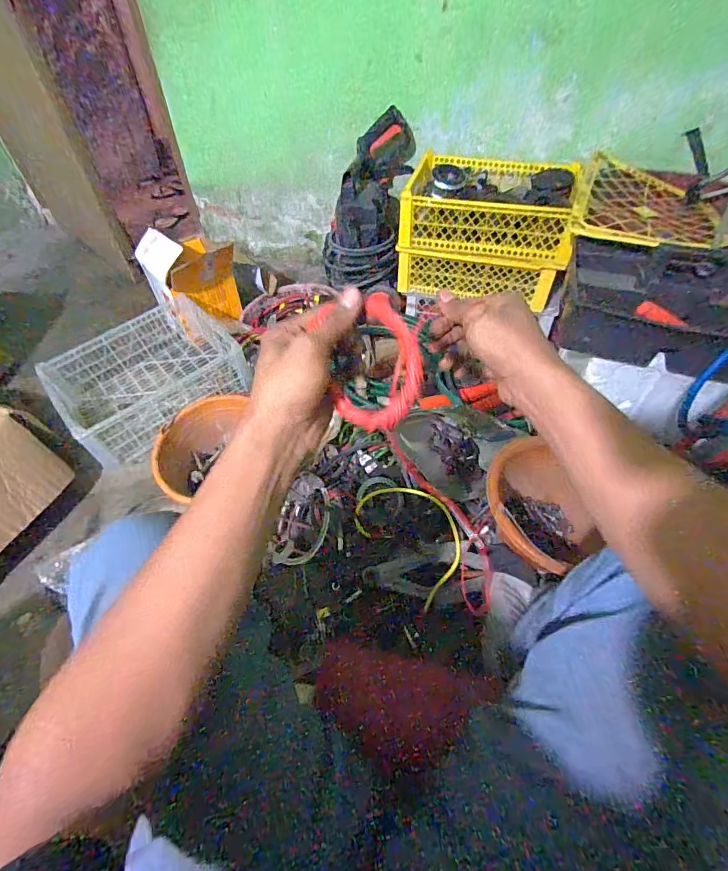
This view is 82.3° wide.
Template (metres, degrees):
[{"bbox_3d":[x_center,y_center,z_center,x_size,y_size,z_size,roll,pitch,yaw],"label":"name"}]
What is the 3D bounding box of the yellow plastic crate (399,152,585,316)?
[{"bbox_3d":[0.335,-0.568,1.169,0.418,0.264,0.315,13,52,12],"label":"yellow plastic crate"}]

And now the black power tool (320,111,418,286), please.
[{"bbox_3d":[0.010,-0.671,1.234,0.241,0.498,0.156,22,19,18],"label":"black power tool"}]

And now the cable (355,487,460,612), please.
[{"bbox_3d":[0.097,0.190,0.839,0.163,0.019,0.252,-45,55,2],"label":"cable"}]

